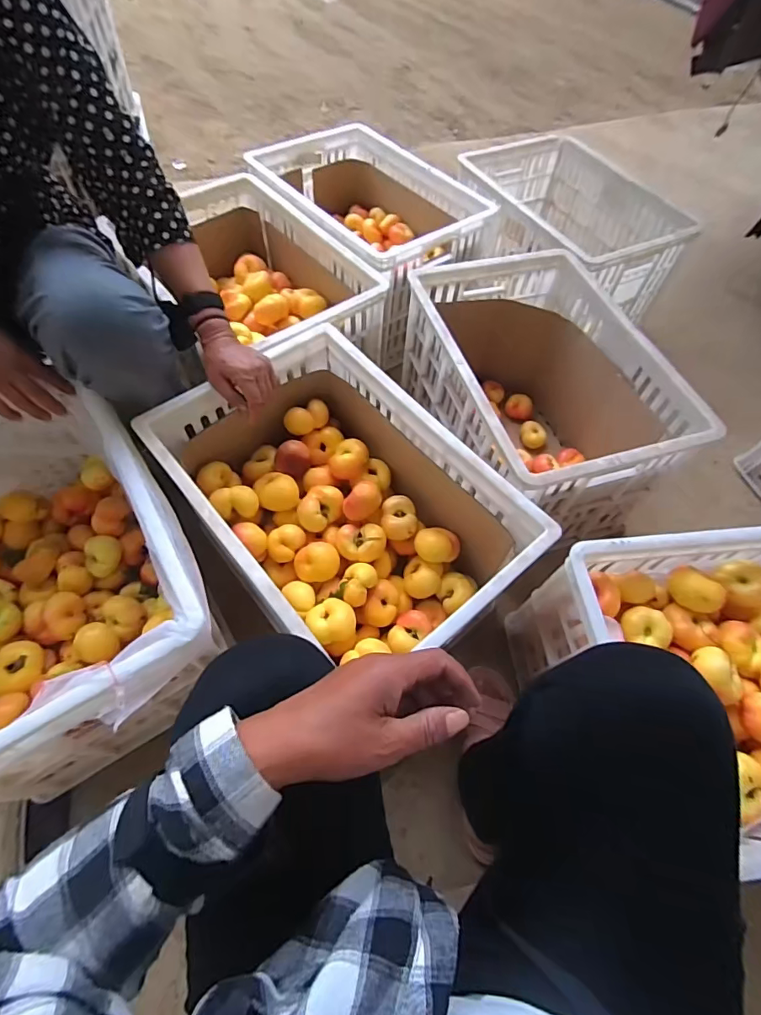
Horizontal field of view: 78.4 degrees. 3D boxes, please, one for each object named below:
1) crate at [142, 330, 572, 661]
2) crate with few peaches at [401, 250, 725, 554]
[{"bbox_3d":[-0.063,0.011,0.724,0.336,0.234,0.500,-38,70,-21],"label":"crate"},{"bbox_3d":[0.274,-0.210,0.886,0.336,0.283,0.500,-15,64,-11],"label":"crate with few peaches"}]

